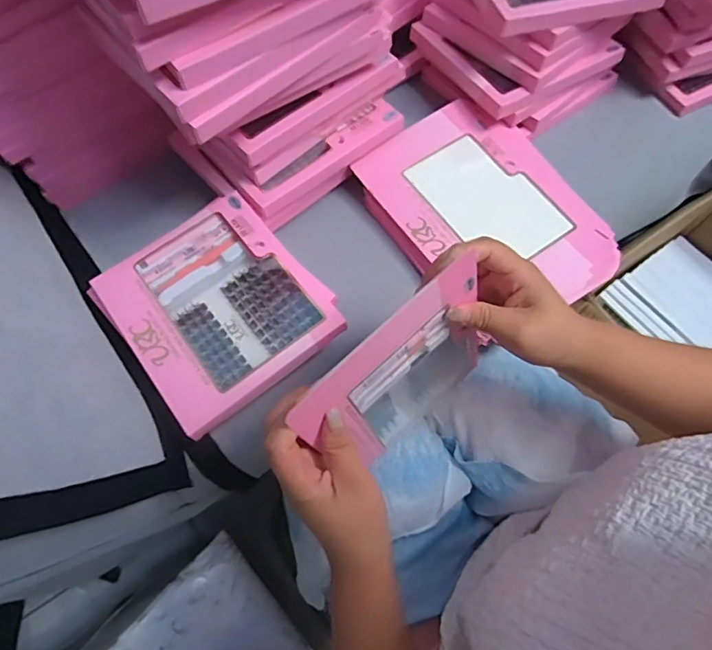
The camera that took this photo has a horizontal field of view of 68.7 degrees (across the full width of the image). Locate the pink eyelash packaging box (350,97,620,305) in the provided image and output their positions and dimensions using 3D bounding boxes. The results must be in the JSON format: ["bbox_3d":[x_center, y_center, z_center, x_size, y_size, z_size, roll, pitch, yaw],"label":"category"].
[{"bbox_3d":[0.134,-0.119,0.531,0.176,0.036,0.242,-33,71,-13],"label":"pink eyelash packaging box"}]

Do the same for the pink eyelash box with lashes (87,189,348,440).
[{"bbox_3d":[-0.122,-0.019,0.468,0.165,0.021,0.181,-38,72,-14],"label":"pink eyelash box with lashes"}]

